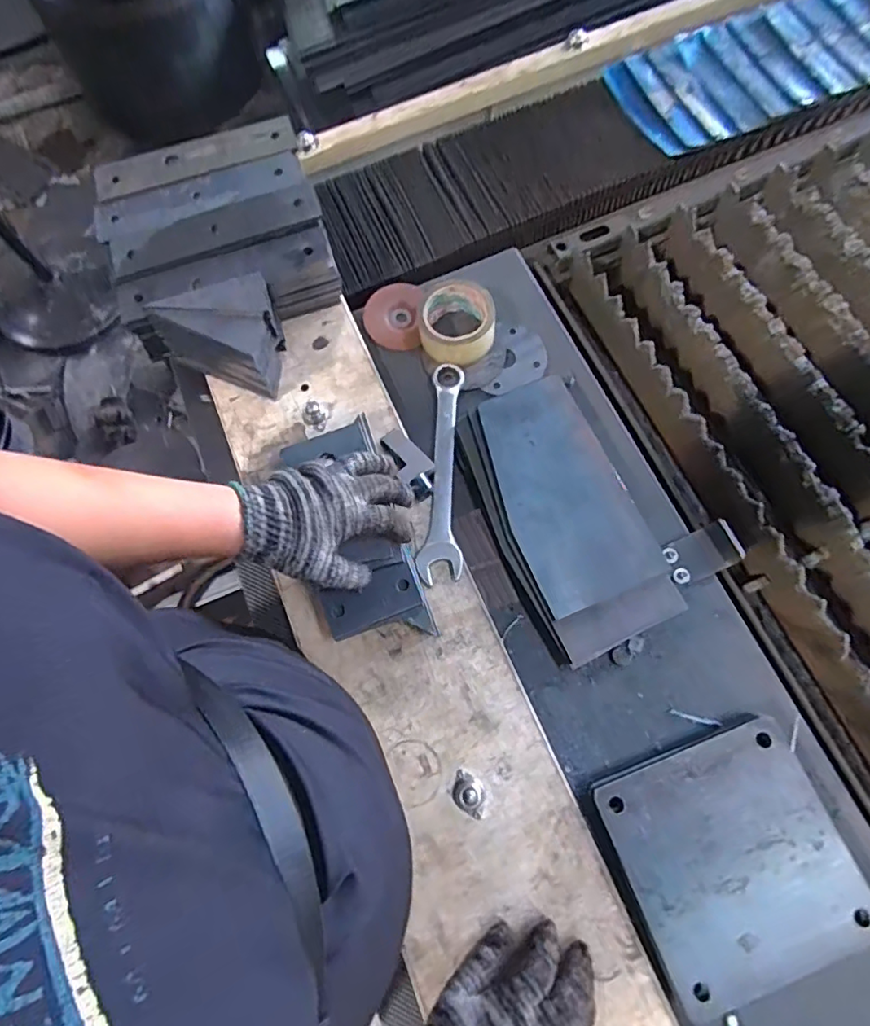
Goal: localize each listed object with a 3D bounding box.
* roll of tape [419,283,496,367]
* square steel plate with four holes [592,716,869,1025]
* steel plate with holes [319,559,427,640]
[{"bbox_3d":[0.027,-0.247,0.729,0.093,0.049,0.095,0,72,2],"label":"roll of tape"},{"bbox_3d":[0.283,0.326,0.536,0.198,0.024,0.202,-21,73,-5],"label":"square steel plate with four holes"},{"bbox_3d":[-0.066,0.090,0.583,0.096,0.013,0.052,-21,84,-4],"label":"steel plate with holes"}]

